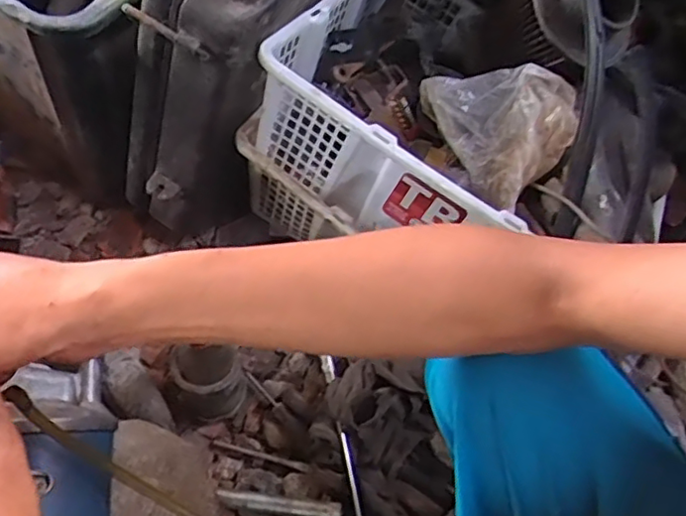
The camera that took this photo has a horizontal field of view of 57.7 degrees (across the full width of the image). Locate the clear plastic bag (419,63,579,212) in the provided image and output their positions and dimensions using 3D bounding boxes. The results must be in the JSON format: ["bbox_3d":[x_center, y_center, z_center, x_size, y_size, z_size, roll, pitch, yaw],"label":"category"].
[{"bbox_3d":[0.170,-0.156,0.688,0.100,0.107,0.163,-31,61,-23],"label":"clear plastic bag"}]

